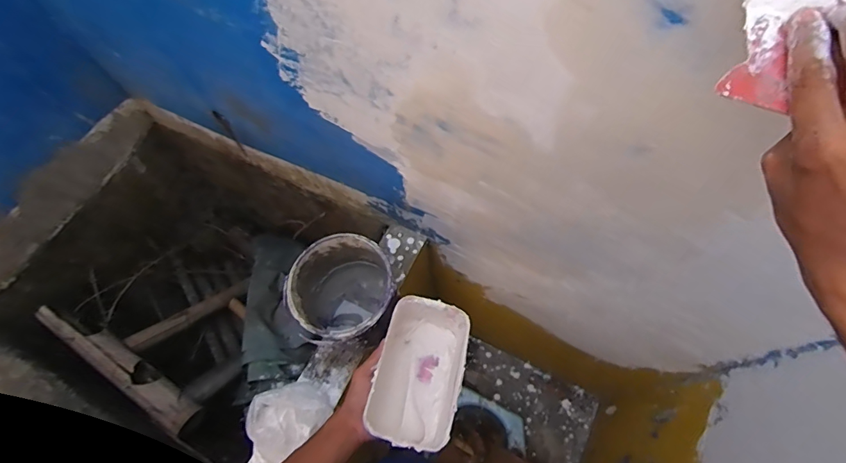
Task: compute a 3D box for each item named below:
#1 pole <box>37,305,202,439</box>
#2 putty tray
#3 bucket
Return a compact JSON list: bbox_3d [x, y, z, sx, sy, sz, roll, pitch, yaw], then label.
[{"bbox_3d":[-0.719,0.303,1.005,0.487,0.077,0.071,30,70,15],"label":"pole"},{"bbox_3d":[-0.004,0.193,0.601,0.113,0.084,0.199,14,60,-2],"label":"putty tray"},{"bbox_3d":[-0.143,0.126,0.826,0.179,0.181,0.189,-1,65,2],"label":"bucket"}]

